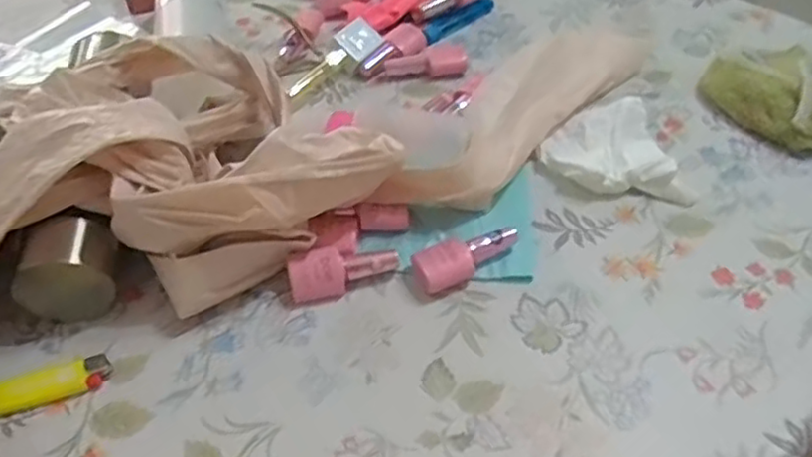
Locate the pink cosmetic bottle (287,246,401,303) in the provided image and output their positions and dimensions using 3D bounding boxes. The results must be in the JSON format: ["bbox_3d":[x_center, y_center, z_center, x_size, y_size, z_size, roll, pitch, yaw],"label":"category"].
[{"bbox_3d":[-0.041,0.026,0.444,0.069,0.021,0.030,-19,50,-16],"label":"pink cosmetic bottle"}]

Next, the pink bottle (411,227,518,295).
[{"bbox_3d":[0.040,0.019,0.448,0.071,0.021,0.029,-18,50,-14],"label":"pink bottle"}]

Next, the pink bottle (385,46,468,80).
[{"bbox_3d":[0.017,-0.144,0.597,0.070,0.021,0.017,-2,48,-1],"label":"pink bottle"}]

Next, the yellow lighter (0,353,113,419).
[{"bbox_3d":[-0.207,0.090,0.398,0.067,0.011,0.023,-15,49,-12],"label":"yellow lighter"}]

